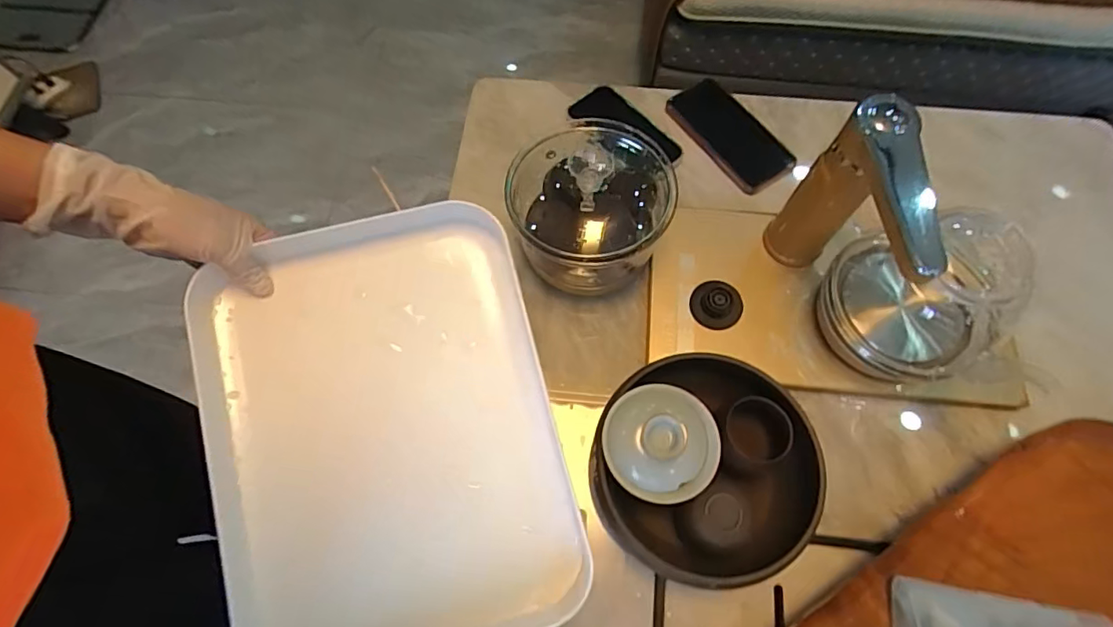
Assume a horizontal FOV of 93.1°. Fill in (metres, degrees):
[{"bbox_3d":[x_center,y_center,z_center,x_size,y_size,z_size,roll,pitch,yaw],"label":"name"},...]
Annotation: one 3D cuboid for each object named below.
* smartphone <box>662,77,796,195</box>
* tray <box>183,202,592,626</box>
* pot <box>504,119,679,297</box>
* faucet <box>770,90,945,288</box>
[{"bbox_3d":[0.208,-0.215,0.635,0.076,0.016,0.156,-36,79,-8],"label":"smartphone"},{"bbox_3d":[-0.136,0.093,0.418,0.263,0.052,0.328,-13,78,-9],"label":"tray"},{"bbox_3d":[0.031,-0.108,0.537,0.150,0.107,0.155,-1,69,1],"label":"pot"},{"bbox_3d":[0.248,-0.067,0.466,0.055,0.187,0.146,3,69,3],"label":"faucet"}]

